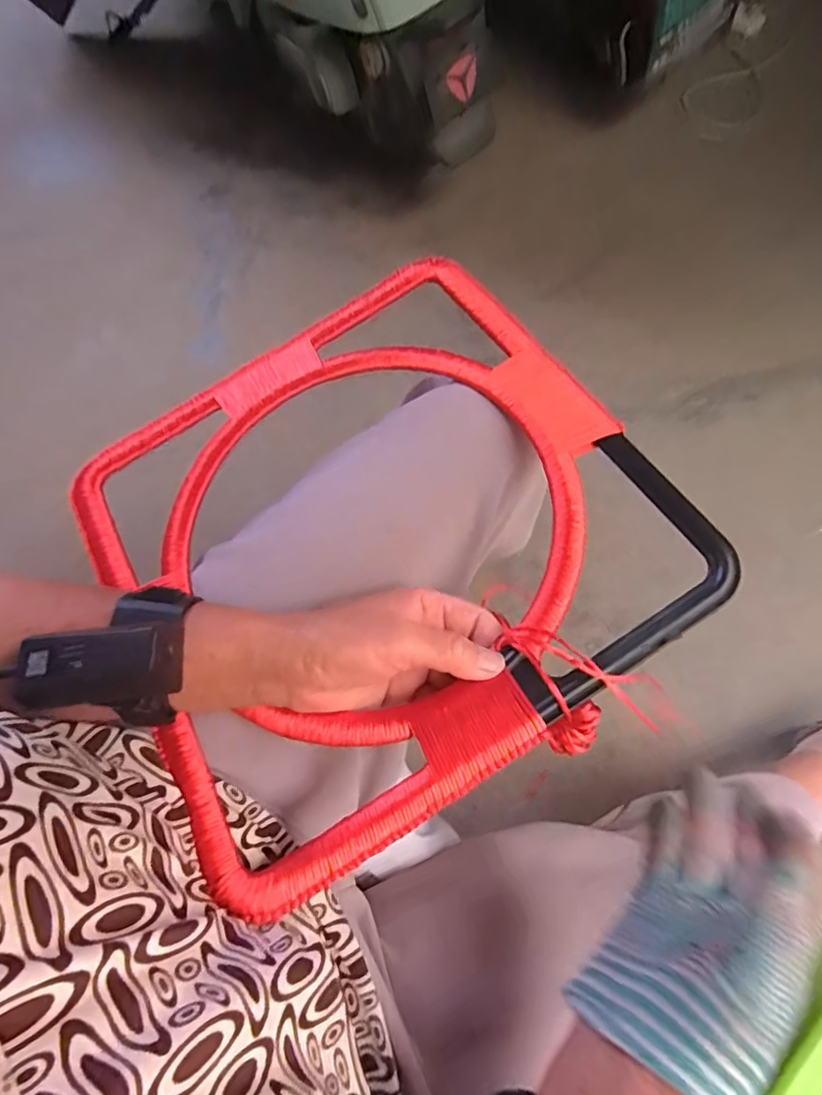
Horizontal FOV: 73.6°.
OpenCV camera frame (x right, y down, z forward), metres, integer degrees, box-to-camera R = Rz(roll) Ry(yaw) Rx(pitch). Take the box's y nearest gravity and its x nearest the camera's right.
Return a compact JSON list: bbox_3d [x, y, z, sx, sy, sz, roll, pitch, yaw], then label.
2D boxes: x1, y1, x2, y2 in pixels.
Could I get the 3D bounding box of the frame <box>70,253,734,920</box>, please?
[{"bbox_3d":[-0.028,-0.015,0.352,0.332,0.022,0.337,-31,65,-4],"label":"frame"}]

